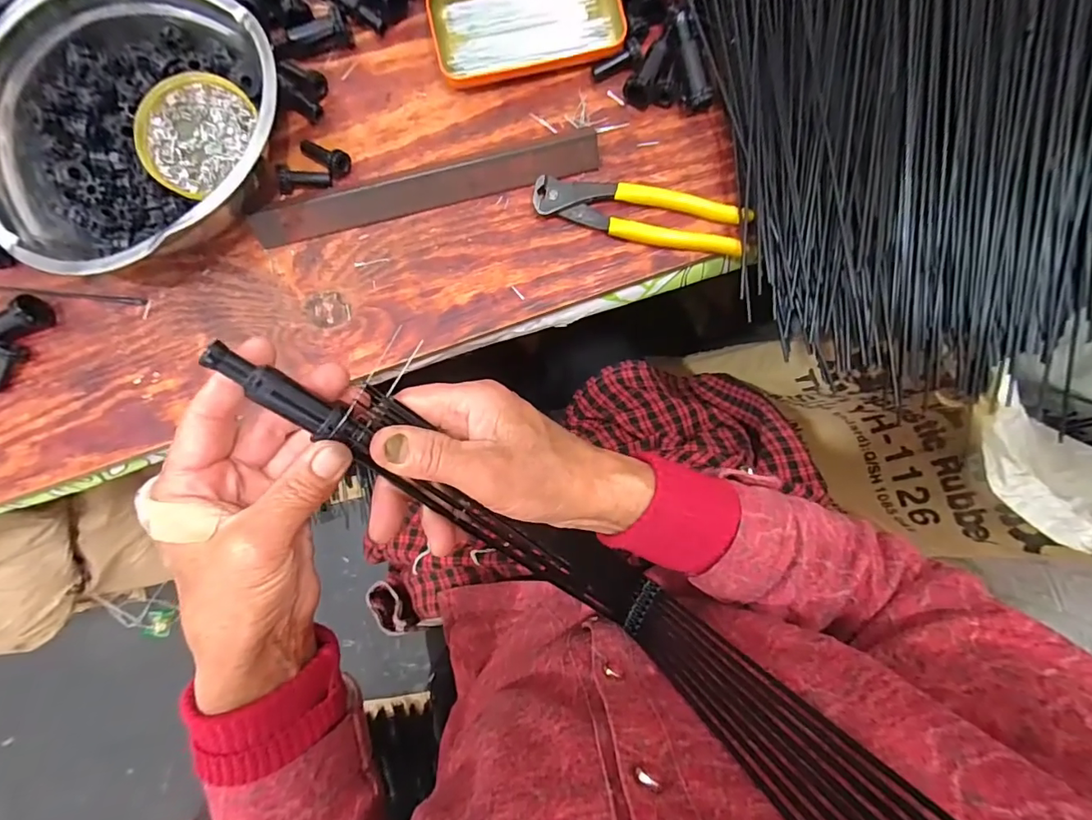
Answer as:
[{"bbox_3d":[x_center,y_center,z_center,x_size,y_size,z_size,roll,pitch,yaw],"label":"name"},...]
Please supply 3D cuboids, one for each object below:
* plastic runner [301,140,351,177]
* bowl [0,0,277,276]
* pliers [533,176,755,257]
[{"bbox_3d":[-0.168,-0.196,0.377,0.039,0.018,0.017,37,88,3],"label":"plastic runner"},{"bbox_3d":[-0.283,-0.192,0.354,0.197,0.062,0.200,0,86,1],"label":"bowl"},{"bbox_3d":[0.071,-0.149,0.375,0.158,0.015,0.039,12,87,1],"label":"pliers"}]

